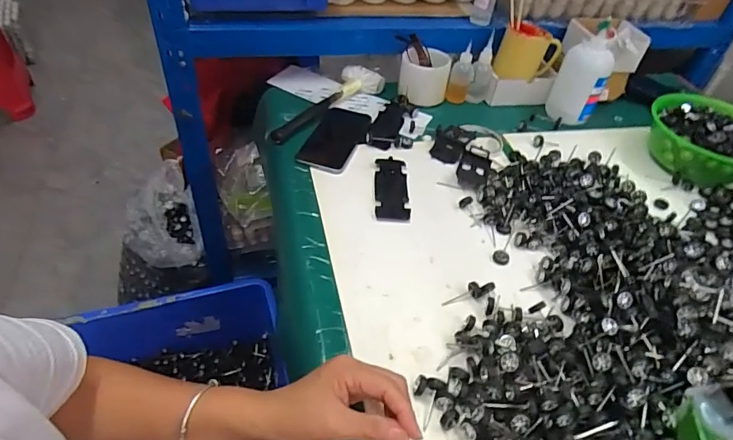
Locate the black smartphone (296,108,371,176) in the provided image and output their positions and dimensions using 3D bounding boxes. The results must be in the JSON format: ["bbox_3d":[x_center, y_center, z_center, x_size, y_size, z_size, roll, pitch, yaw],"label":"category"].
[{"bbox_3d":[-0.046,-0.136,0.733,0.081,0.007,0.162,16,46,8],"label":"black smartphone"}]

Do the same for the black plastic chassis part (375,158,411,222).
[{"bbox_3d":[0.036,-0.048,0.657,0.045,0.007,0.128,4,45,-4],"label":"black plastic chassis part"}]

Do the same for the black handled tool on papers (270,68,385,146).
[{"bbox_3d":[-0.060,-0.201,0.780,0.078,0.026,0.241,25,48,16],"label":"black handled tool on papers"}]

